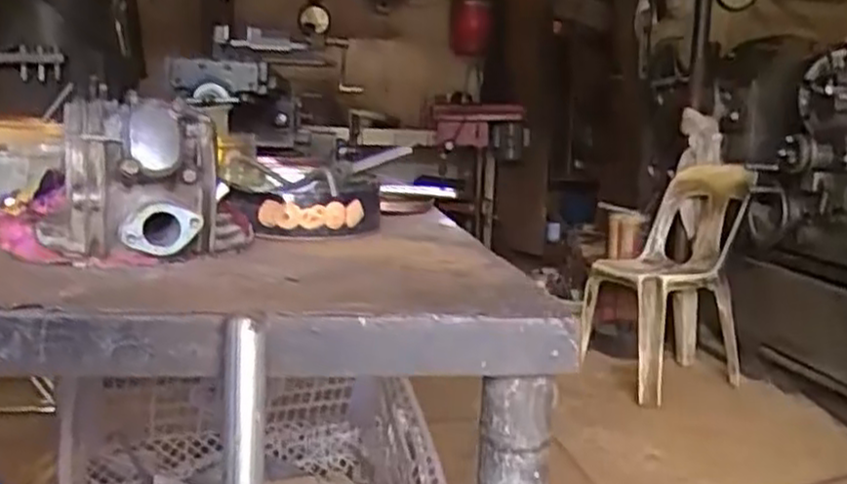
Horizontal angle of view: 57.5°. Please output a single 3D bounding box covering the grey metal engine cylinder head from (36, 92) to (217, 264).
[{"bbox_3d":[-0.215,-0.047,0.564,0.092,0.109,0.091,8,11,37],"label":"grey metal engine cylinder head"}]

